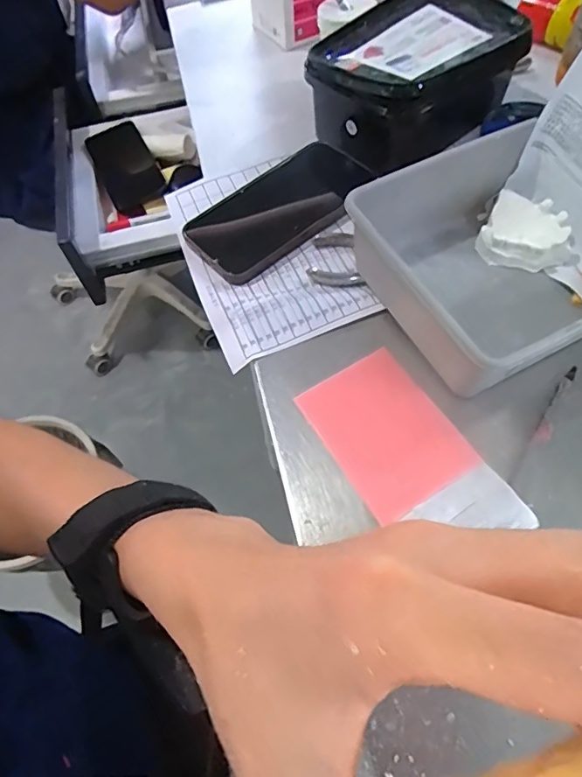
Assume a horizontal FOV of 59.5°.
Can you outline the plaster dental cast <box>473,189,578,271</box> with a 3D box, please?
[{"bbox_3d":[0.178,-0.111,0.378,0.067,0.029,0.052,25,64,17],"label":"plaster dental cast"}]

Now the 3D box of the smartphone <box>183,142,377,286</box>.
[{"bbox_3d":[-0.005,-0.154,0.432,0.169,0.013,0.080,-36,64,-17],"label":"smartphone"}]

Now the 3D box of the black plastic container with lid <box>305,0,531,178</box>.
[{"bbox_3d":[0.111,-0.280,0.460,0.197,0.077,0.120,-38,64,-17],"label":"black plastic container with lid"}]

